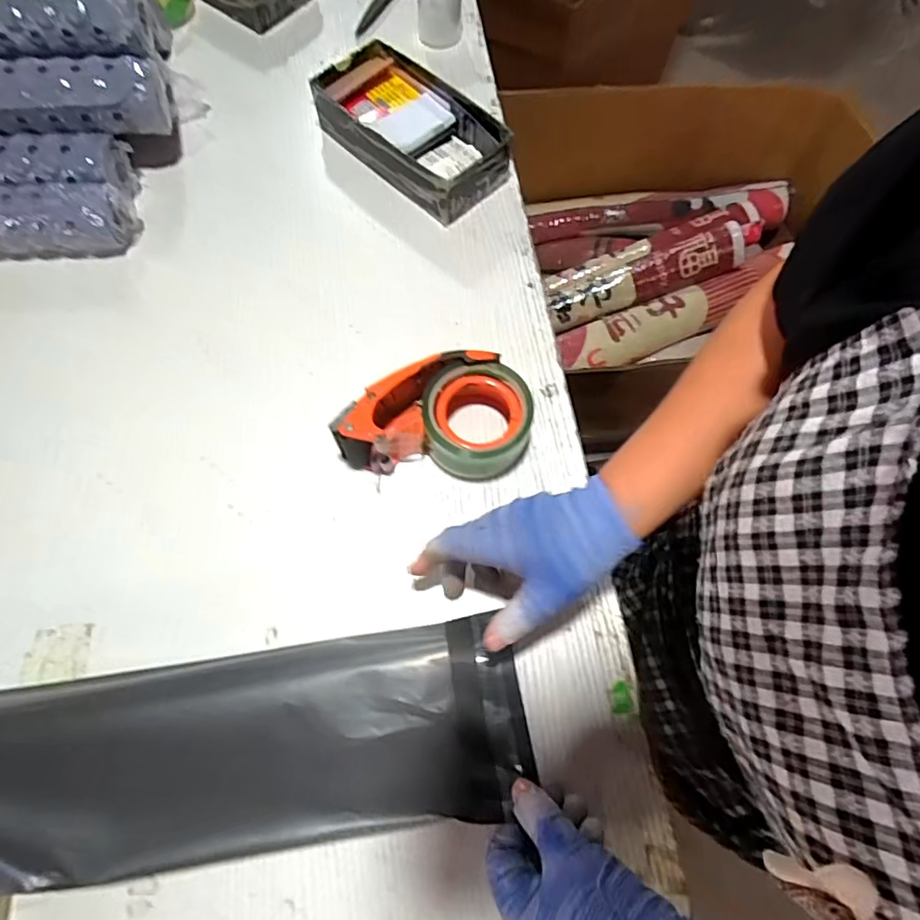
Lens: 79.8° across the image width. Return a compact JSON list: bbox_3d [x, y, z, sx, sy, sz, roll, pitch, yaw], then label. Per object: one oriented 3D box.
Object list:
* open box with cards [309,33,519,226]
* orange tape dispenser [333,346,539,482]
[{"bbox_3d":[-0.057,-0.360,0.607,0.220,0.054,0.123,41,73,13],"label":"open box with cards"},{"bbox_3d":[-0.021,-0.040,0.480,0.159,0.062,0.095,3,69,0],"label":"orange tape dispenser"}]

